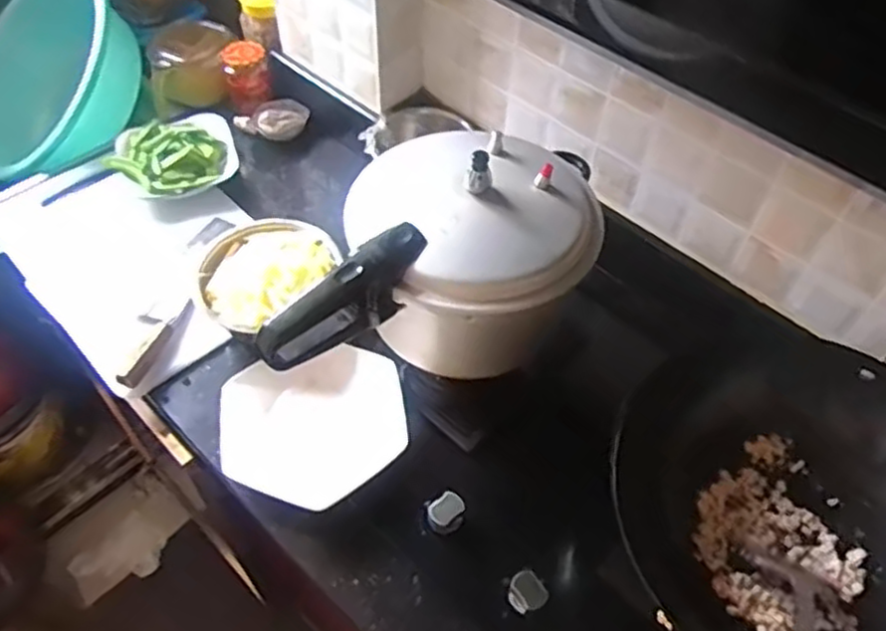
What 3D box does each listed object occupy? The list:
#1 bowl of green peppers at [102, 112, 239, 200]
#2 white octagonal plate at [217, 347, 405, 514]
[{"bbox_3d":[-0.412,-0.248,1.094,0.185,0.053,0.143,-26,57,-20],"label":"bowl of green peppers"},{"bbox_3d":[-0.150,0.126,0.828,0.205,0.027,0.198,-6,53,-6],"label":"white octagonal plate"}]

